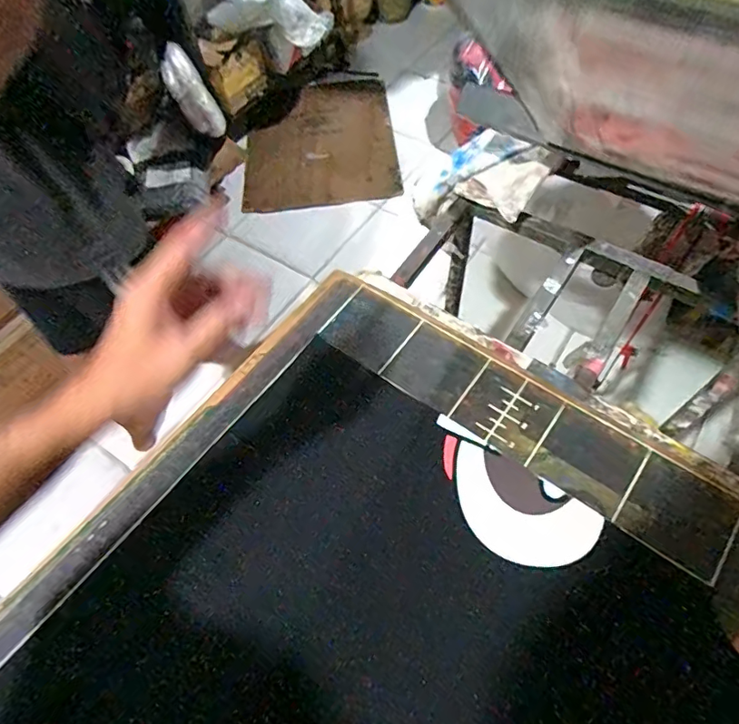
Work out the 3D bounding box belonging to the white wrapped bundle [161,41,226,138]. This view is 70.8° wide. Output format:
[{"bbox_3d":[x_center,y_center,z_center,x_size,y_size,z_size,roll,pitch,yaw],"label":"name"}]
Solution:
[{"bbox_3d":[-0.569,-0.867,1.684,0.106,0.283,0.104,-40,29,-20],"label":"white wrapped bundle"}]

